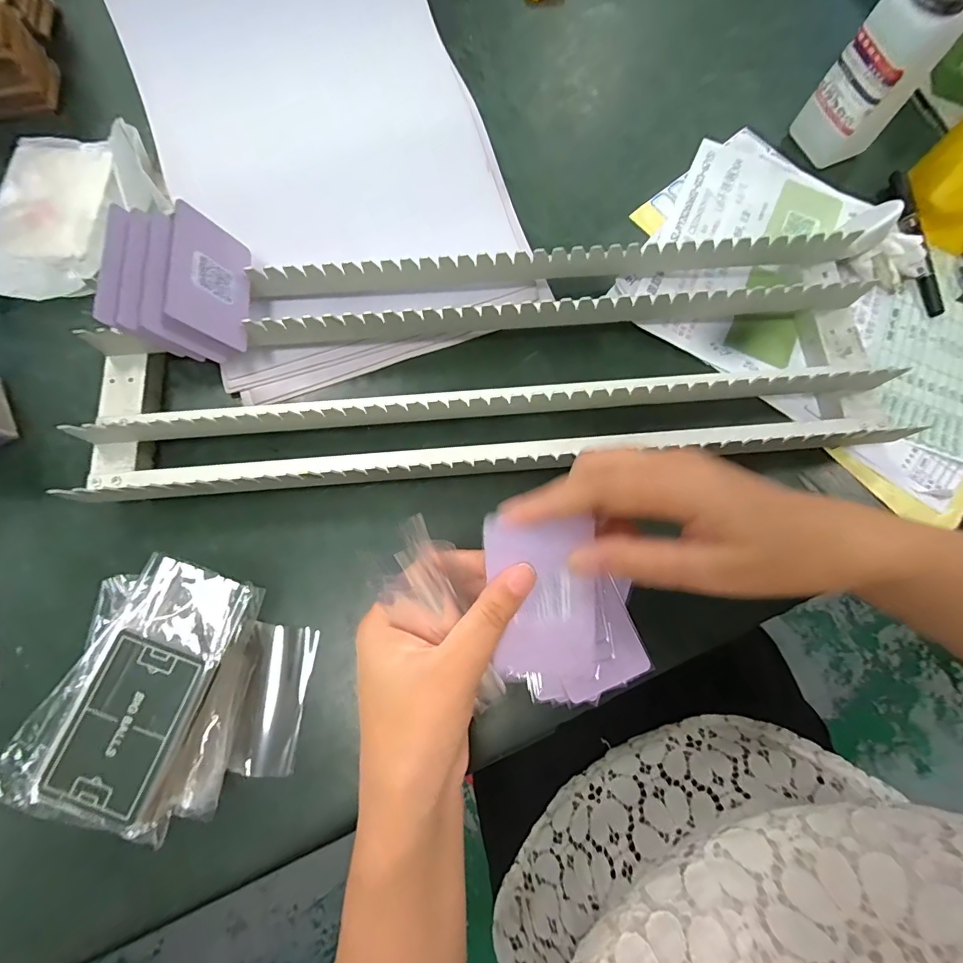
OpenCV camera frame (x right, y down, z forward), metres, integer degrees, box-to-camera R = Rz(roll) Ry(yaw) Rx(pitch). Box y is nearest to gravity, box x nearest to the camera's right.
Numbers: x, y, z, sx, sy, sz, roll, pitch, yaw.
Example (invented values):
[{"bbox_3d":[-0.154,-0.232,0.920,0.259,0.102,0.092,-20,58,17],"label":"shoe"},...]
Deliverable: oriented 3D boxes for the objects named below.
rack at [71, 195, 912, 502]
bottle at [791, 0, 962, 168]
[{"bbox_3d":[0.034,-0.099,0.326,0.613,0.052,0.198,-7,76,-2],"label":"rack"},{"bbox_3d":[0.316,-0.329,0.341,0.063,0.144,0.066,43,79,9],"label":"bottle"}]

